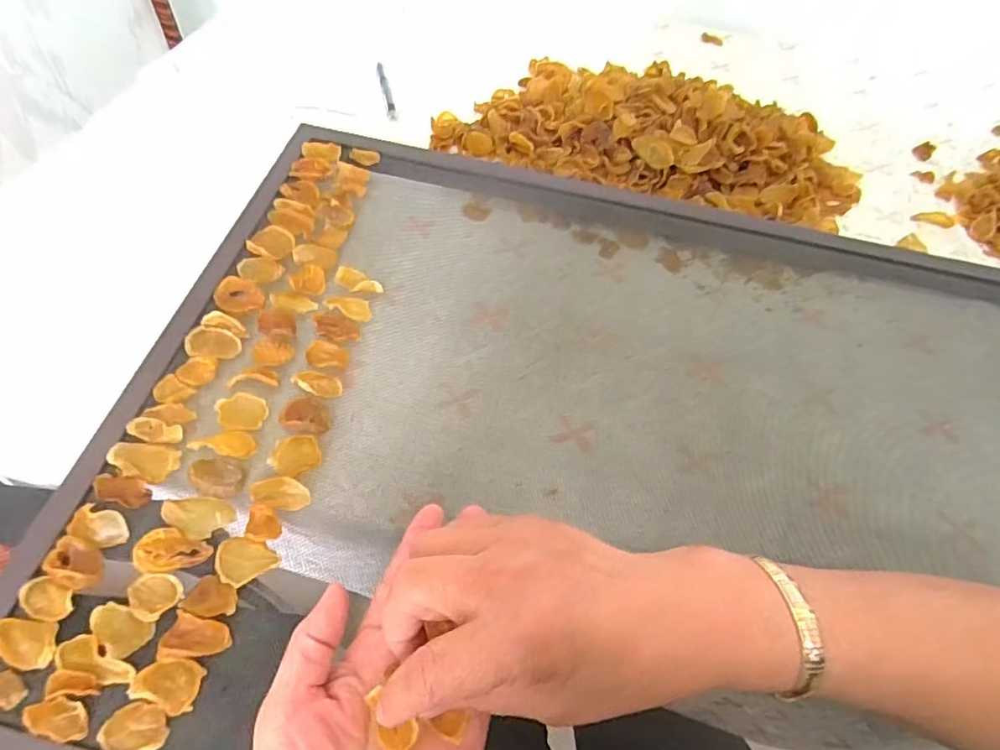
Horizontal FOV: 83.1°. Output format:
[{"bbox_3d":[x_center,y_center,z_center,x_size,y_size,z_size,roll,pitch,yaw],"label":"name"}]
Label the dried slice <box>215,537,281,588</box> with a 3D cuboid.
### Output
[{"bbox_3d":[-0.147,0.105,0.326,0.029,0.004,0.028,-28,69,-28],"label":"dried slice"}]

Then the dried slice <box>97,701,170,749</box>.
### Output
[{"bbox_3d":[-0.179,0.173,0.275,0.032,0.009,0.022,1,56,-4],"label":"dried slice"}]

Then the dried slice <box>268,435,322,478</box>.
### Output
[{"bbox_3d":[-0.131,0.052,0.363,0.030,0.013,0.025,-31,63,-23],"label":"dried slice"}]

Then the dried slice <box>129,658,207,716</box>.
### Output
[{"bbox_3d":[-0.168,0.155,0.284,0.030,0.010,0.022,14,56,5],"label":"dried slice"}]

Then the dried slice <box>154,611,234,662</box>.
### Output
[{"bbox_3d":[-0.161,0.139,0.296,0.031,0.008,0.022,10,56,3],"label":"dried slice"}]

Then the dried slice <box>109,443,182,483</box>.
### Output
[{"bbox_3d":[-0.218,0.051,0.342,0.039,0.004,0.023,11,56,3],"label":"dried slice"}]

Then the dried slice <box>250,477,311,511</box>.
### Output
[{"bbox_3d":[-0.134,0.072,0.344,0.035,0.004,0.019,7,55,0],"label":"dried slice"}]

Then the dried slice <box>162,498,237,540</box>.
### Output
[{"bbox_3d":[-0.178,0.082,0.331,0.039,0.004,0.023,7,55,1],"label":"dried slice"}]

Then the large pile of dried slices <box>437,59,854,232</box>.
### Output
[{"bbox_3d":[0.160,-0.257,0.573,0.398,0.066,0.222,22,57,10],"label":"large pile of dried slices"}]

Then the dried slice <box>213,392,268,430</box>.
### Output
[{"bbox_3d":[-0.168,0.024,0.369,0.030,0.006,0.027,-15,68,-19],"label":"dried slice"}]

